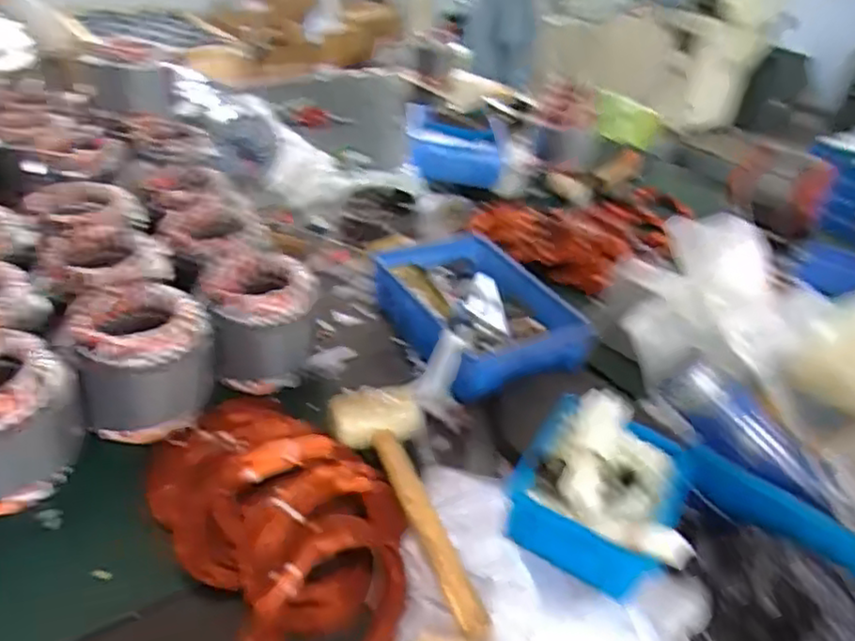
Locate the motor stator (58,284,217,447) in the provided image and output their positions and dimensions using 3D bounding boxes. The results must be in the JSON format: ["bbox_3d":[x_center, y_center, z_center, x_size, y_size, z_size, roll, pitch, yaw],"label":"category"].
[{"bbox_3d":[-0.322,0.037,0.764,0.141,0.142,0.144,-6,32,-19],"label":"motor stator"}]

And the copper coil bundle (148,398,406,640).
[{"bbox_3d":[-0.145,0.197,0.677,0.200,0.072,0.368,-19,38,-36],"label":"copper coil bundle"}]

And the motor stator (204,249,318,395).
[{"bbox_3d":[-0.208,0.005,0.854,0.124,0.149,0.124,-4,31,-16],"label":"motor stator"}]

